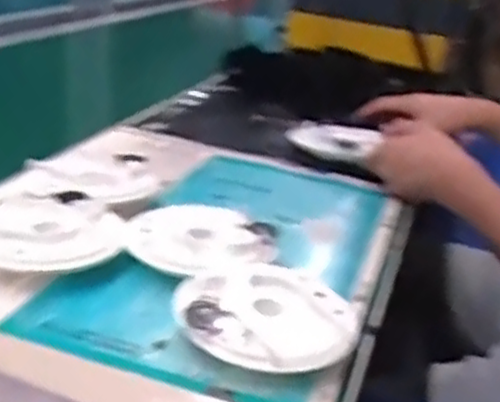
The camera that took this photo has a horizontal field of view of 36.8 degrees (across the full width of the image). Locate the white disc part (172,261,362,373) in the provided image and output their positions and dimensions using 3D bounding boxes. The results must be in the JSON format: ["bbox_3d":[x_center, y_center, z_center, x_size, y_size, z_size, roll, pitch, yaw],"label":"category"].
[{"bbox_3d":[0.014,0.082,0.520,0.116,0.030,0.110,6,21,-2],"label":"white disc part"}]

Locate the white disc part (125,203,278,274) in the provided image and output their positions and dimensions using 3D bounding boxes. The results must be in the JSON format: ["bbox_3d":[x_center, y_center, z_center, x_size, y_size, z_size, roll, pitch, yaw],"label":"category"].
[{"bbox_3d":[-0.043,0.030,0.622,0.120,0.012,0.106,11,26,17],"label":"white disc part"}]

